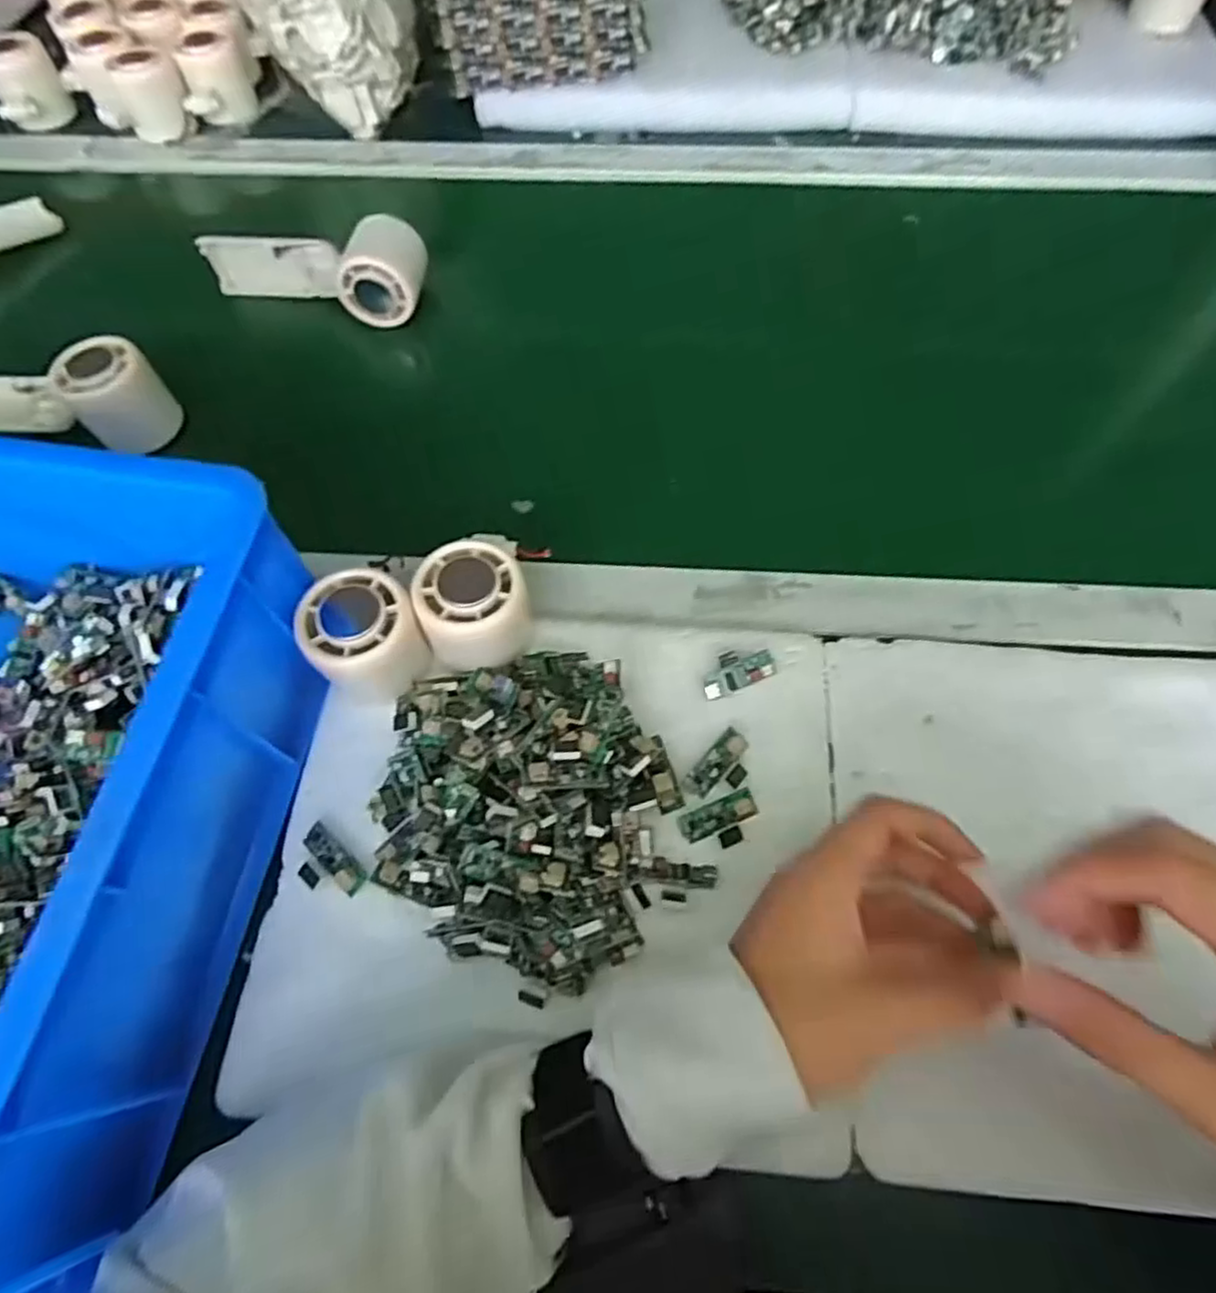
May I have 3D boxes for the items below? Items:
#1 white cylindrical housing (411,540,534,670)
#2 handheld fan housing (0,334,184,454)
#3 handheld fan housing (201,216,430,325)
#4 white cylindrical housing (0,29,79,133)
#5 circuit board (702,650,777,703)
[{"bbox_3d":[-0.069,-0.022,0.374,0.053,0.045,0.055,-1,64,1],"label":"white cylindrical housing"},{"bbox_3d":[-0.379,-0.167,0.475,0.160,0.049,0.055,3,64,3],"label":"handheld fan housing"},{"bbox_3d":[-0.219,-0.283,0.531,0.163,0.048,0.056,6,64,4],"label":"handheld fan housing"},{"bbox_3d":[-0.535,-0.516,0.658,0.062,0.060,0.061,-29,67,-12],"label":"white cylindrical housing"},{"bbox_3d":[0.070,0.013,0.385,0.043,0.005,0.020,-22,65,-9],"label":"circuit board"}]

